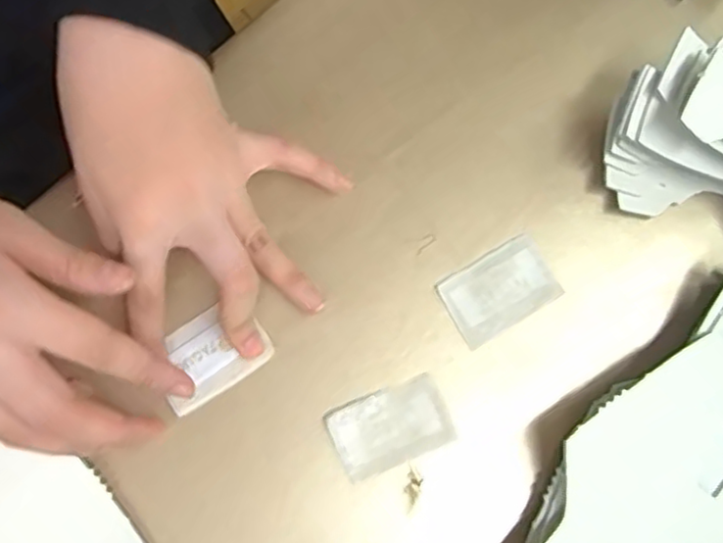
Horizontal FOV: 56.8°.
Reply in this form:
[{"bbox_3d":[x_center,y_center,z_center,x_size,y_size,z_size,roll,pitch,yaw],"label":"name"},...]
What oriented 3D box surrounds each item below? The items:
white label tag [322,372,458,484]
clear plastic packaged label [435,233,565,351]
[{"bbox_3d":[0.013,0.073,0.312,0.054,0.004,0.034,-23,82,-6],"label":"white label tag"},{"bbox_3d":[0.067,0.009,0.325,0.053,0.004,0.035,-30,83,-7],"label":"clear plastic packaged label"}]

